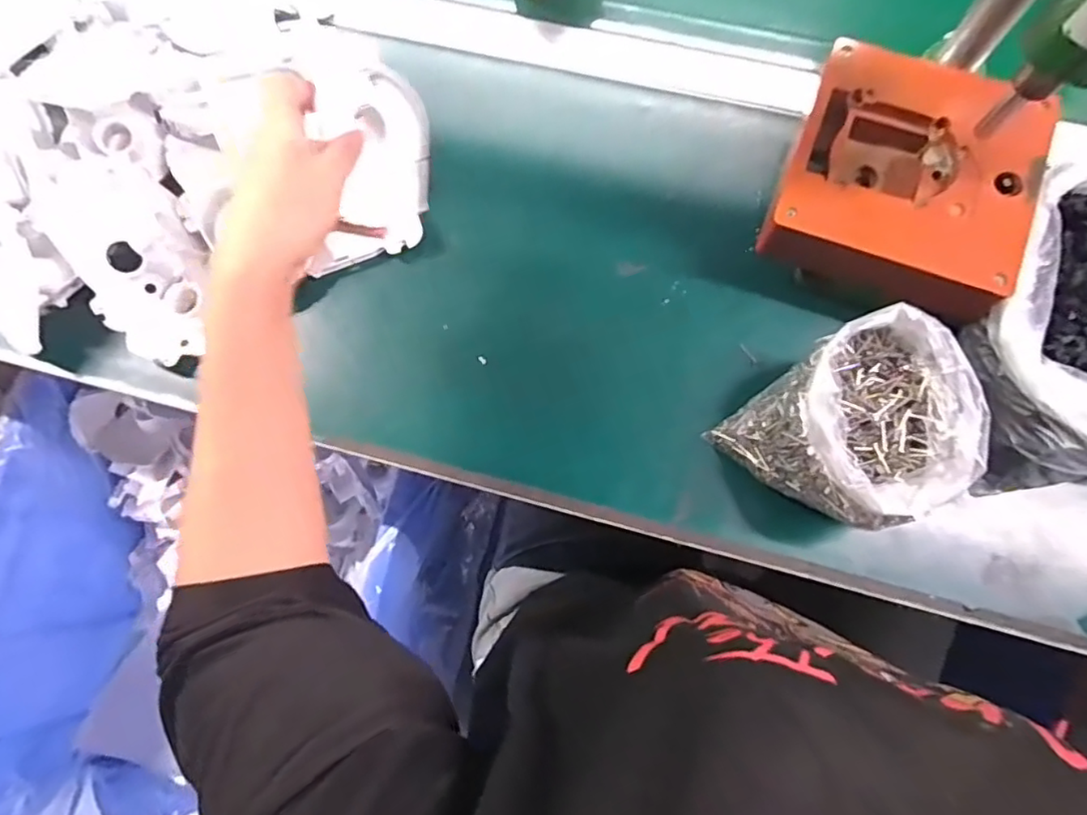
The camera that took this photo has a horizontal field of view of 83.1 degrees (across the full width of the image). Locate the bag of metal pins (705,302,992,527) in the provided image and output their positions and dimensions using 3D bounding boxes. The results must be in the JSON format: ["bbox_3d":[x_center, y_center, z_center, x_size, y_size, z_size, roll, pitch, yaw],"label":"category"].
[{"bbox_3d":[0.200,0.012,0.394,0.125,0.093,0.113,-41,81,-3],"label":"bag of metal pins"}]

